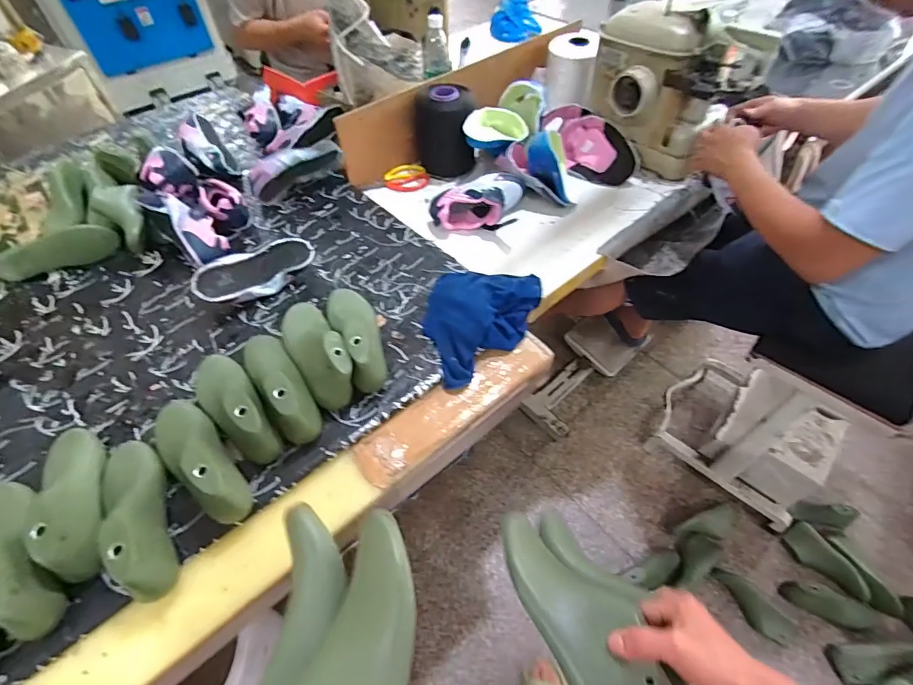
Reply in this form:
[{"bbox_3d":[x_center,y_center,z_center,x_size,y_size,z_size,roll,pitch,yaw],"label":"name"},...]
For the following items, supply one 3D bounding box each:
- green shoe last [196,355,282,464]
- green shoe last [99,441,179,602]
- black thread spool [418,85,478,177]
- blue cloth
[{"bbox_3d":[-0.308,0.082,0.624,0.201,0.090,0.063,38,61,25],"label":"green shoe last"},{"bbox_3d":[-0.380,0.204,0.536,0.068,0.098,0.204,-29,45,-20],"label":"green shoe last"},{"bbox_3d":[-0.027,-0.488,1.043,0.135,0.165,0.124,-4,52,-3],"label":"black thread spool"},{"bbox_3d":[0.033,-0.051,0.733,0.232,0.052,0.152,-36,60,-25],"label":"blue cloth"}]

